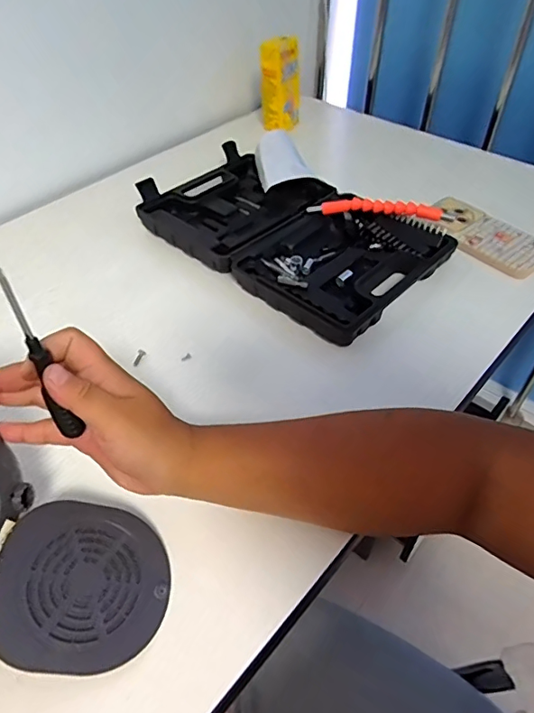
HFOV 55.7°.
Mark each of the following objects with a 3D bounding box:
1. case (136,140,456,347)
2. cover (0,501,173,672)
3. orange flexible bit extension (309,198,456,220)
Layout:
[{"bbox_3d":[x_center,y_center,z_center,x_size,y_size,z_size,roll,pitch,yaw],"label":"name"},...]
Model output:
[{"bbox_3d":[0.018,-0.154,0.615,0.358,0.041,0.220,34,55,28],"label":"case"},{"bbox_3d":[-0.116,0.147,0.332,0.104,0.004,0.098,14,49,-19],"label":"cover"},{"bbox_3d":[0.133,-0.172,0.593,0.167,0.028,0.017,10,47,9],"label":"orange flexible bit extension"}]

